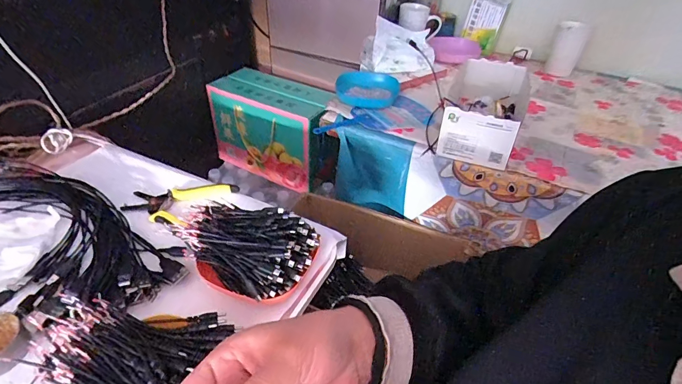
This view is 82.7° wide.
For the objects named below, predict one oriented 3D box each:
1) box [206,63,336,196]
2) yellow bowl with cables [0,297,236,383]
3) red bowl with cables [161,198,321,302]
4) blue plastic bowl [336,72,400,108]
[{"bbox_3d":[-0.186,-0.181,1.108,0.328,0.240,0.164,22,43,20],"label":"box"},{"bbox_3d":[-0.206,0.169,0.367,0.181,0.067,0.145,9,40,6],"label":"yellow bowl with cables"},{"bbox_3d":[-0.125,0.063,0.495,0.180,0.067,0.124,21,43,20],"label":"red bowl with cables"},{"bbox_3d":[0.056,-0.226,0.864,0.143,0.034,0.129,11,40,8],"label":"blue plastic bowl"}]

